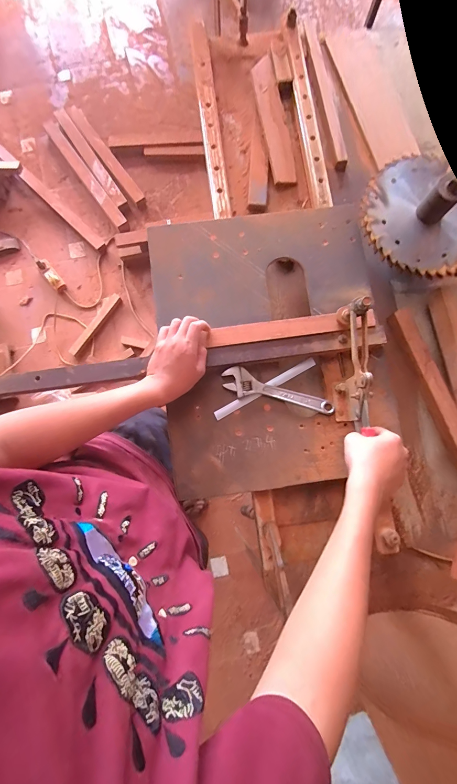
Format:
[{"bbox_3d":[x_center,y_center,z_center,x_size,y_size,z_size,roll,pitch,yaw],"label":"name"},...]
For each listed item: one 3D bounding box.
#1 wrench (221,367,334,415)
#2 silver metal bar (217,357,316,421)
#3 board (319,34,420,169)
[{"bbox_3d":[0.084,0.006,0.553,0.194,0.017,0.044,21,83,0],"label":"wrench"},{"bbox_3d":[0.064,-0.006,0.564,0.197,0.010,0.016,-30,86,-5],"label":"silver metal bar"},{"bbox_3d":[0.333,-0.682,0.744,0.131,0.016,0.343,-19,82,-7],"label":"board"}]

